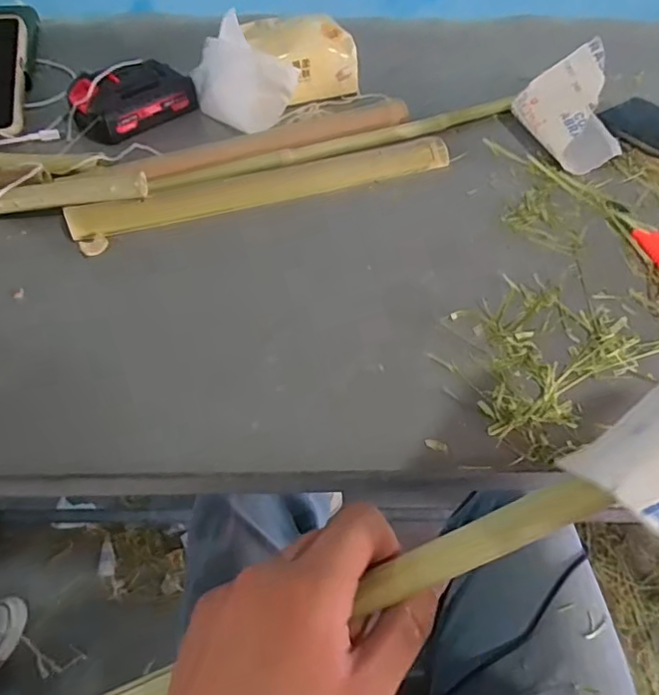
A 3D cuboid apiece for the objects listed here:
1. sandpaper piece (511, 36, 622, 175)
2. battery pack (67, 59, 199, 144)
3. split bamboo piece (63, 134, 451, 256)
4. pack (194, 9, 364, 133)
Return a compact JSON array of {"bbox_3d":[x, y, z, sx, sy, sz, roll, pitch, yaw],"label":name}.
[{"bbox_3d":[0.235,-0.228,0.527,0.075,0.072,0.102,-14,53,-11],"label":"sandpaper piece"},{"bbox_3d":[-0.196,-0.251,0.562,0.120,0.054,0.066,-34,59,-24],"label":"battery pack"},{"bbox_3d":[-0.050,-0.142,0.489,0.335,0.018,0.042,-19,54,-15],"label":"split bamboo piece"},{"bbox_3d":[-0.053,-0.289,0.574,0.164,0.067,0.110,-15,53,-12],"label":"pack"}]

